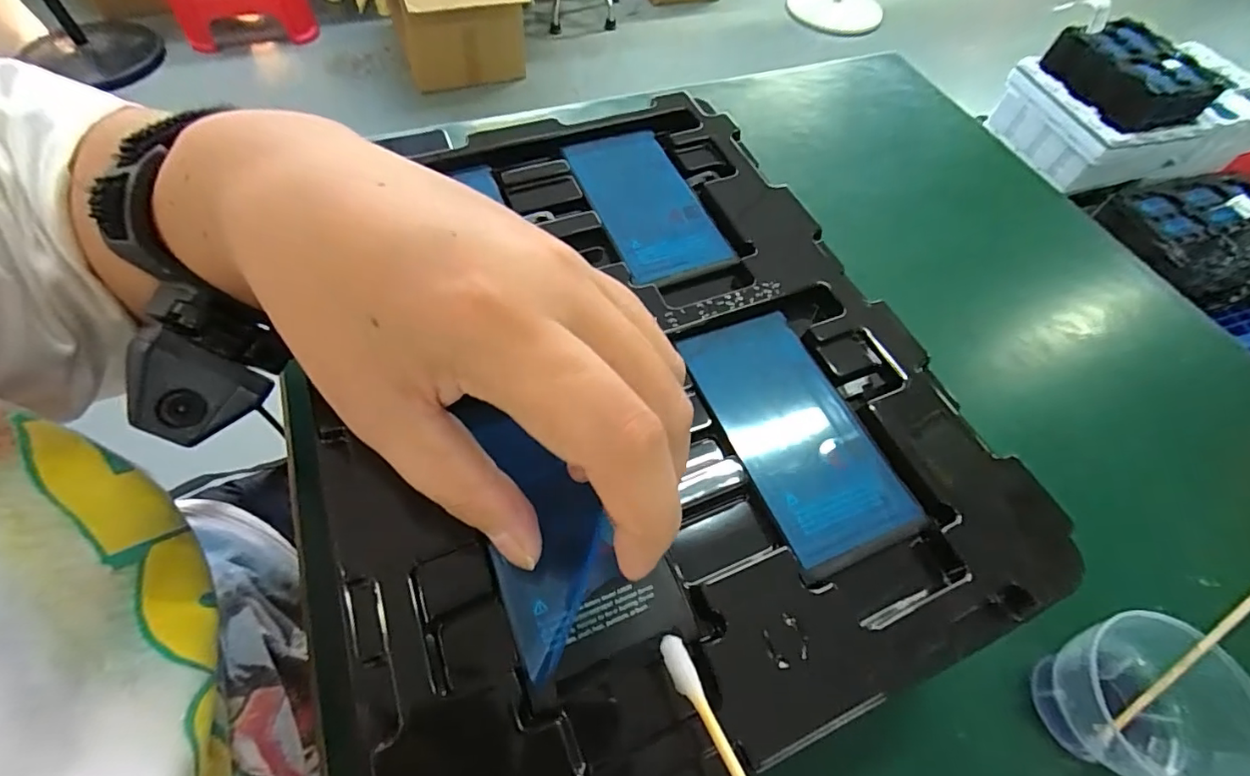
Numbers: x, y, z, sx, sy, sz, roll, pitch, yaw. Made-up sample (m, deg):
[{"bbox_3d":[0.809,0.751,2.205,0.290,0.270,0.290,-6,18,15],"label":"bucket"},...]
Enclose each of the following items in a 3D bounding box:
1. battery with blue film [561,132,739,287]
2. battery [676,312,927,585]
[{"bbox_3d":[0.008,-0.089,0.253,0.046,0.005,0.099,-17,62,-14],"label":"battery with blue film"},{"bbox_3d":[0.060,0.015,0.193,0.048,0.004,0.096,-18,62,-15],"label":"battery"}]

